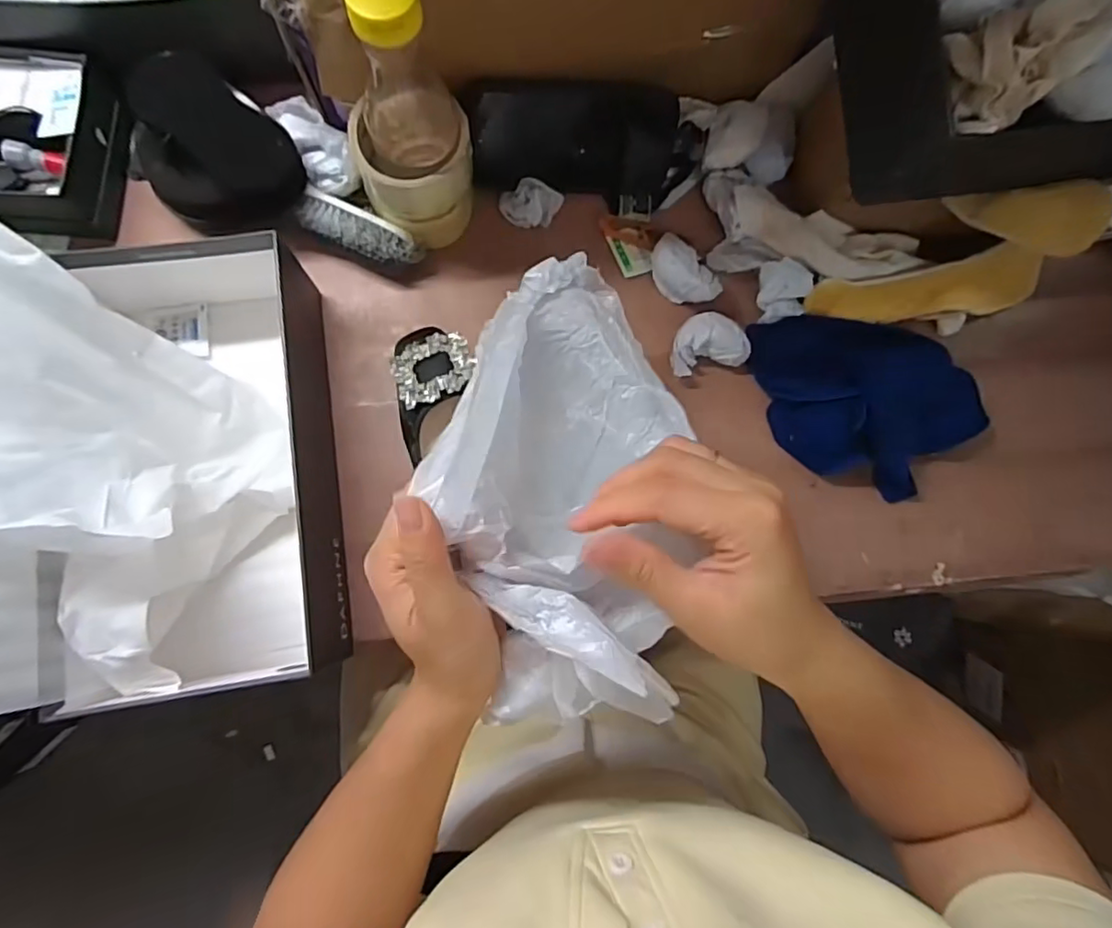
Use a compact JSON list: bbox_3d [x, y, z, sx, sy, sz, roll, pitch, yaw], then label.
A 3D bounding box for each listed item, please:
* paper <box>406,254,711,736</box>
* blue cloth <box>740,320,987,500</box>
[{"bbox_3d":[0.008,-0.007,0.339,0.120,0.093,0.264,11,46,-2],"label":"paper"},{"bbox_3d":[0.248,-0.049,0.478,0.189,0.042,0.117,21,80,0],"label":"blue cloth"}]

